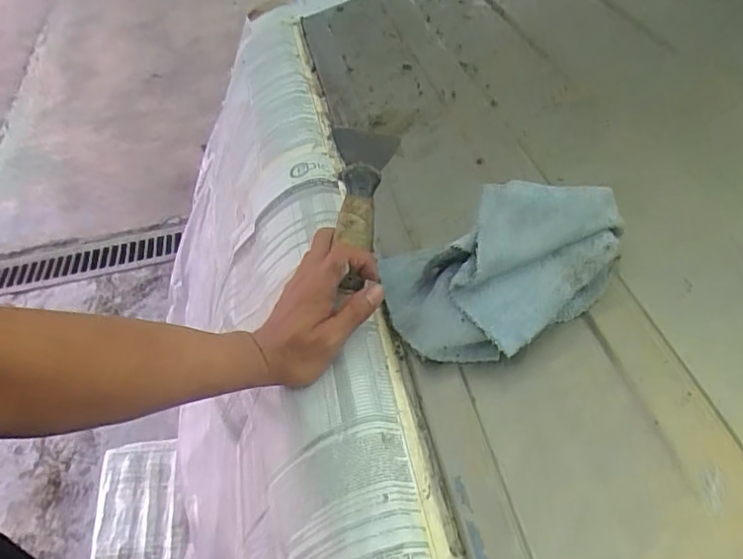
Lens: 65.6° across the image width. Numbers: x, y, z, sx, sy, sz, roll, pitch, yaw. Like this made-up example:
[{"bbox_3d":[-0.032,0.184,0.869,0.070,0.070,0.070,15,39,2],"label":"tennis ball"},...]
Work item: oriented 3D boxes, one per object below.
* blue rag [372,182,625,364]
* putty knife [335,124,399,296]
[{"bbox_3d":[0.114,-0.015,0.475,0.198,0.075,0.142,-8,49,0],"label":"blue rag"},{"bbox_3d":[-0.011,-0.062,0.499,0.049,0.024,0.134,4,84,10],"label":"putty knife"}]

